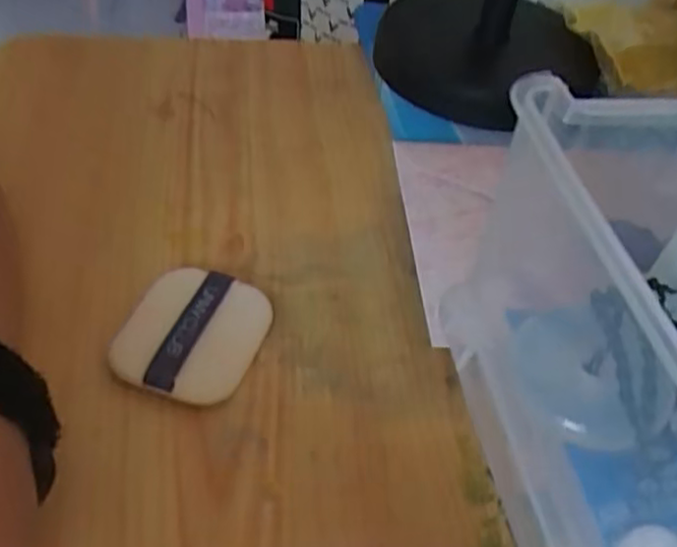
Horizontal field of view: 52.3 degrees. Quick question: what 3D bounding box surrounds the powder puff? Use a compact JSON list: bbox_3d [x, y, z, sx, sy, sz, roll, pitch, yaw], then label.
[{"bbox_3d":[-0.048,0.019,0.226,0.044,0.011,0.048,3,45,-3],"label":"powder puff"}]

